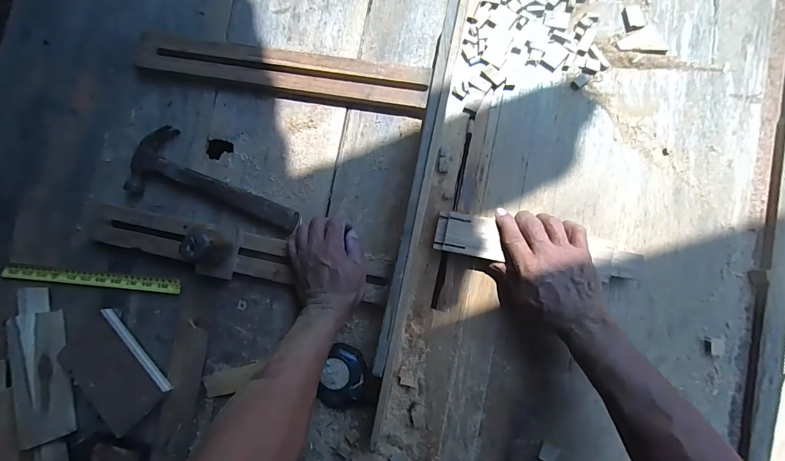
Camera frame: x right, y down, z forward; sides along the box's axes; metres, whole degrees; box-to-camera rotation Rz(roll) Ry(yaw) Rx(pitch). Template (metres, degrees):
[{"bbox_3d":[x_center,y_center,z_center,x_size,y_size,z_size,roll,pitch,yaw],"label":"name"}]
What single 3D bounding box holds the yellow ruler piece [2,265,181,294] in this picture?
[{"bbox_3d":[-0.451,0.073,0.545,0.288,0.006,0.021,4,84,6],"label":"yellow ruler piece"}]

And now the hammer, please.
[{"bbox_3d":[-0.252,-0.070,0.527,0.261,0.025,0.103,18,86,8],"label":"hammer"}]

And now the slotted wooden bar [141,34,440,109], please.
[{"bbox_3d":[-0.167,-0.236,0.534,0.443,0.022,0.060,10,85,7],"label":"slotted wooden bar"}]

